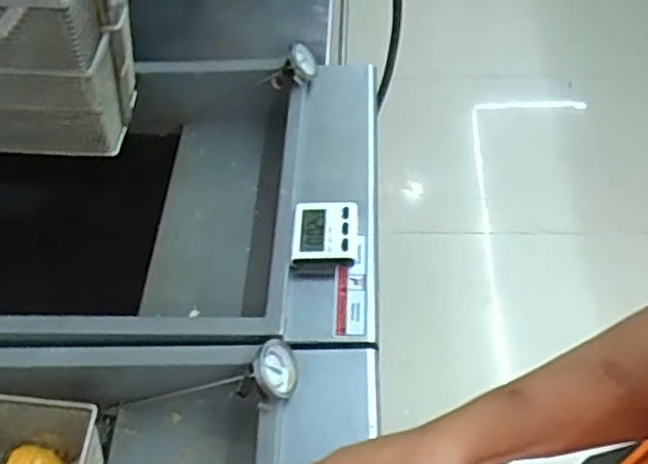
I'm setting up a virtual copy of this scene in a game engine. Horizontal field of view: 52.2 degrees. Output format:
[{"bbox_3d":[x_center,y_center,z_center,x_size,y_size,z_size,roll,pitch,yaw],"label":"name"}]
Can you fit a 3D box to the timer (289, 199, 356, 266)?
[{"bbox_3d":[0.001,0.000,0.669,0.064,0.019,0.068,2,55,4],"label":"timer"}]

